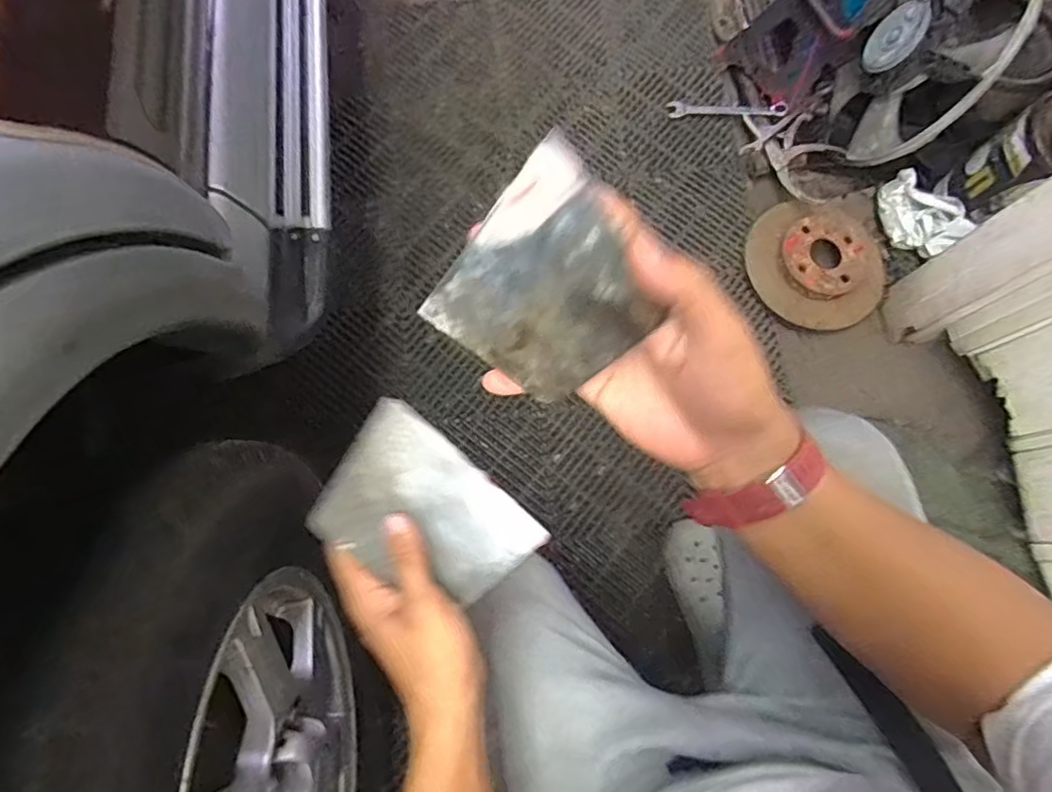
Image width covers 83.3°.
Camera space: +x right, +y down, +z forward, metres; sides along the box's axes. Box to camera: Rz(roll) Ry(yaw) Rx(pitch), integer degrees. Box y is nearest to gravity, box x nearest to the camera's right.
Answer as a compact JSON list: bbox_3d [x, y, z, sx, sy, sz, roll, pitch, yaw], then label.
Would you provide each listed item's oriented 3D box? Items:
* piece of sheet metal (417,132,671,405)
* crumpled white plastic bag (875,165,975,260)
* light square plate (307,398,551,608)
[{"bbox_3d":[0.010,-0.052,0.314,0.097,0.134,0.007,42,49,-8],"label":"piece of sheet metal"},{"bbox_3d":[0.630,-0.290,0.943,0.078,0.068,0.144,-12,77,-3],"label":"crumpled white plastic bag"},{"bbox_3d":[-0.071,0.084,0.414,0.145,0.006,0.101,42,74,-3],"label":"light square plate"}]

